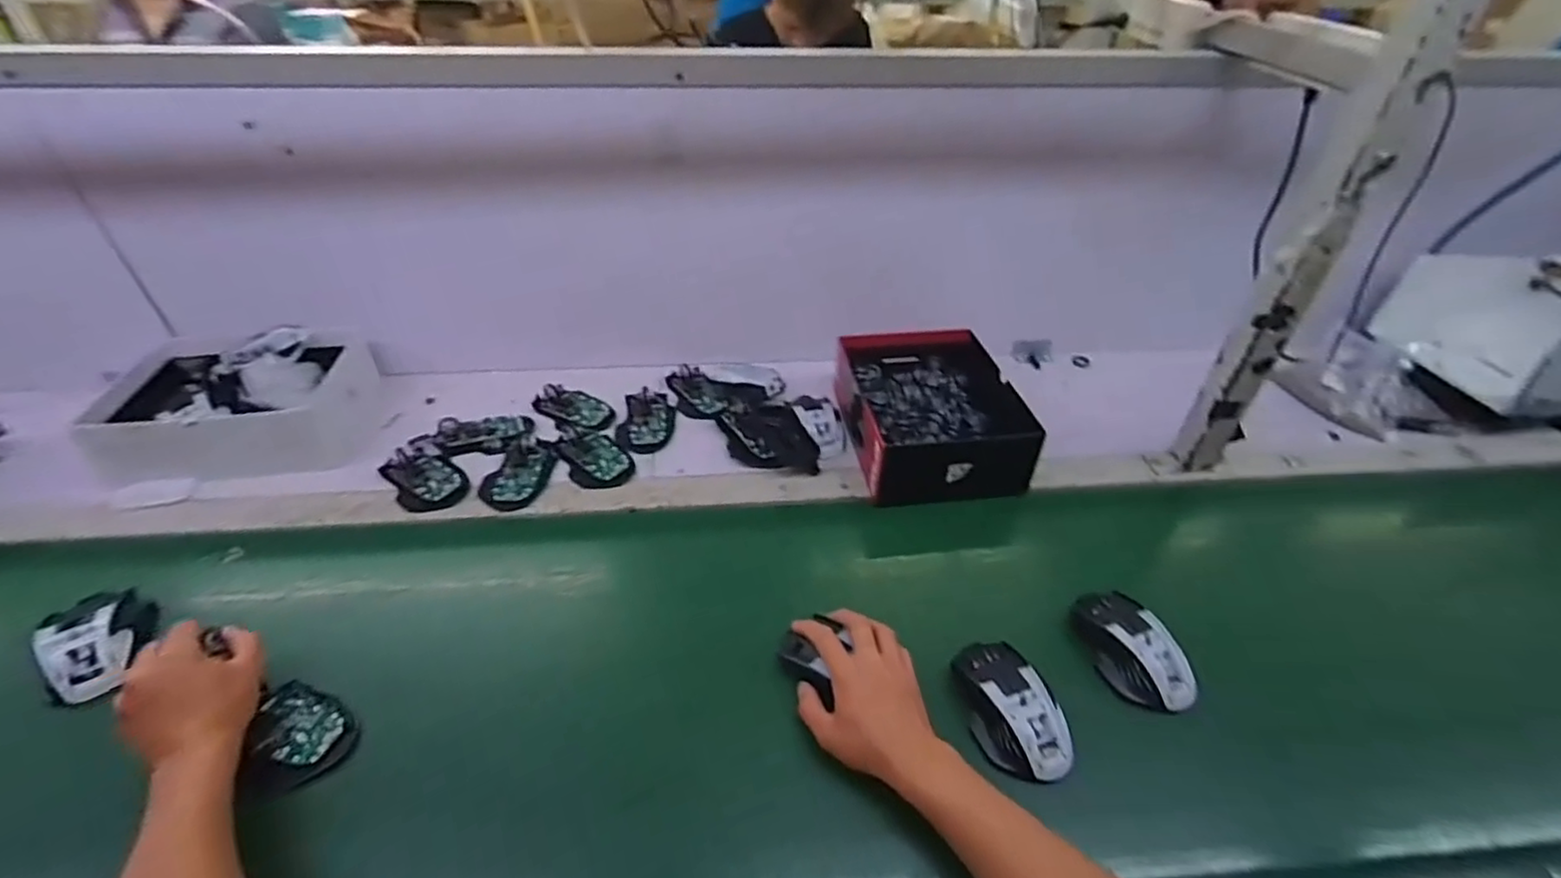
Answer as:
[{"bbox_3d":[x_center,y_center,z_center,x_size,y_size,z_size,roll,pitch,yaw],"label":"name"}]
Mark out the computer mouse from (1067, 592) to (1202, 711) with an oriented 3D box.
[{"bbox_3d":[0.315,0.187,0.591,0.062,0.033,0.116,-11,41,-13],"label":"computer mouse"}]

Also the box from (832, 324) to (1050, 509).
[{"bbox_3d":[0.178,-0.039,0.822,0.186,0.079,0.254,-6,40,-8],"label":"box"}]

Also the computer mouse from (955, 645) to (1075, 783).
[{"bbox_3d":[0.190,0.221,0.548,0.067,0.035,0.117,-12,42,-14],"label":"computer mouse"}]

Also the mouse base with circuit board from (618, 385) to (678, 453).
[{"bbox_3d":[-0.175,-0.027,0.852,0.073,0.015,0.113,-3,40,-4],"label":"mouse base with circuit board"}]

